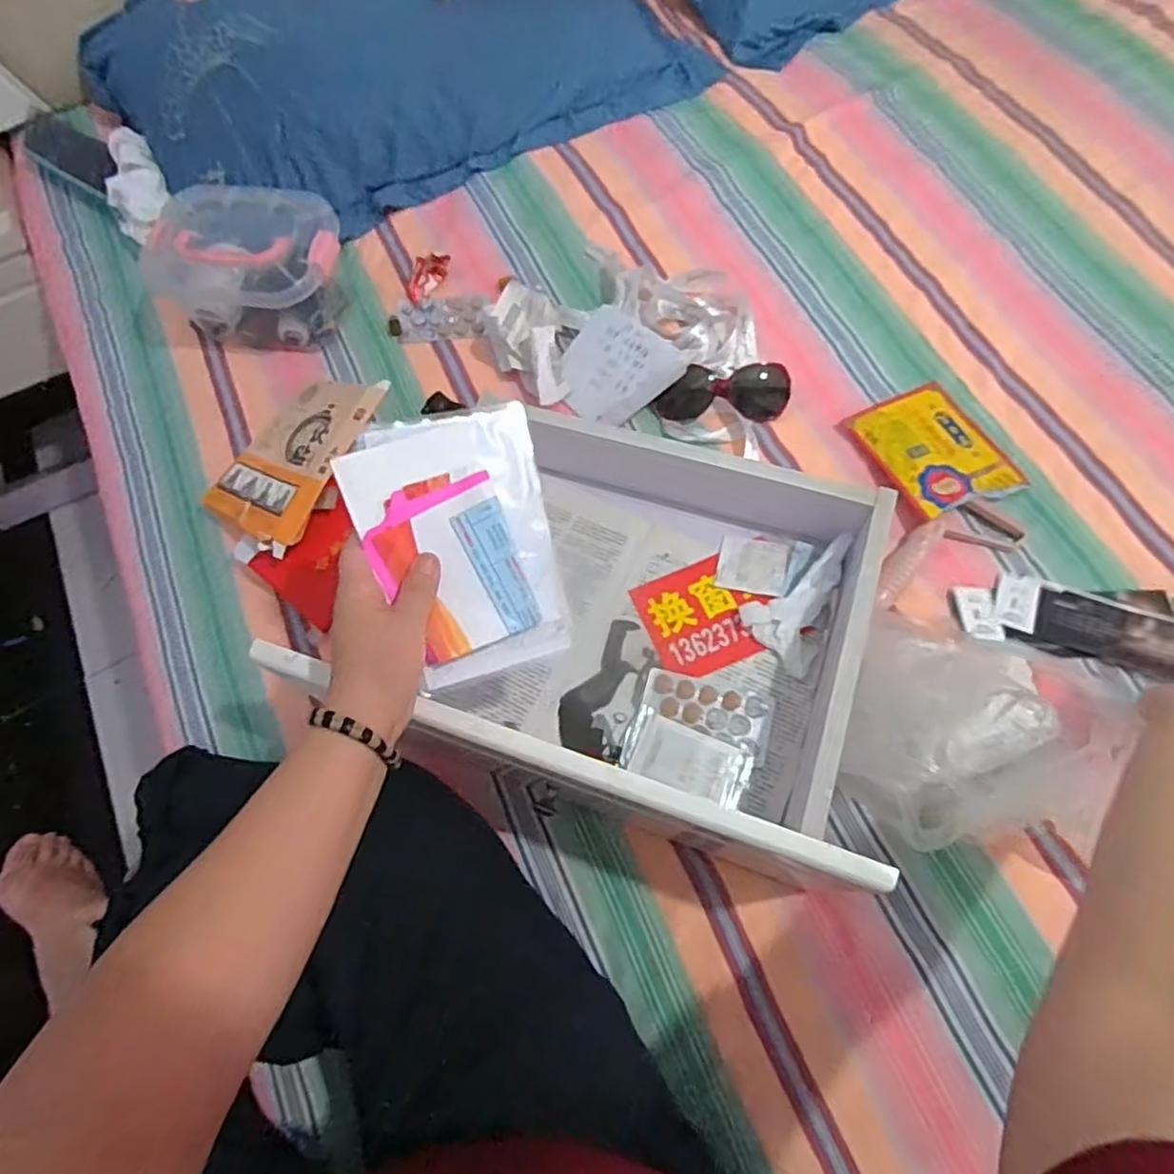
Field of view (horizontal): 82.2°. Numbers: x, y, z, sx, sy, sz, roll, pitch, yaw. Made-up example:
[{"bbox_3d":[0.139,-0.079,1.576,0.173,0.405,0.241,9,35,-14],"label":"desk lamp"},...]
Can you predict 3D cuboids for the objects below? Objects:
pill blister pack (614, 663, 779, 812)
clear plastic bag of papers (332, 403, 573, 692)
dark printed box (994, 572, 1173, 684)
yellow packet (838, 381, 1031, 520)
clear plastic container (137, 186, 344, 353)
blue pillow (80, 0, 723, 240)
[{"bbox_3d":[0.092,0.124,0.561,0.108,0.020,0.094,18,71,11],"label":"pill blister pack"},{"bbox_3d":[-0.080,-0.027,0.447,0.124,0.016,0.167,-17,94,-16],"label":"clear plastic bag of papers"},{"bbox_3d":[0.446,0.035,0.579,0.173,0.017,0.054,18,70,12],"label":"dark printed box"},{"bbox_3d":[0.342,-0.137,0.659,0.122,0.019,0.140,-26,69,-5],"label":"yellow packet"},{"bbox_3d":[-0.367,-0.359,0.758,0.203,0.102,0.137,14,71,10],"label":"clear plastic container"},{"bbox_3d":[-0.248,-0.707,0.871,0.716,0.137,0.430,-31,70,-7],"label":"blue pillow"}]

